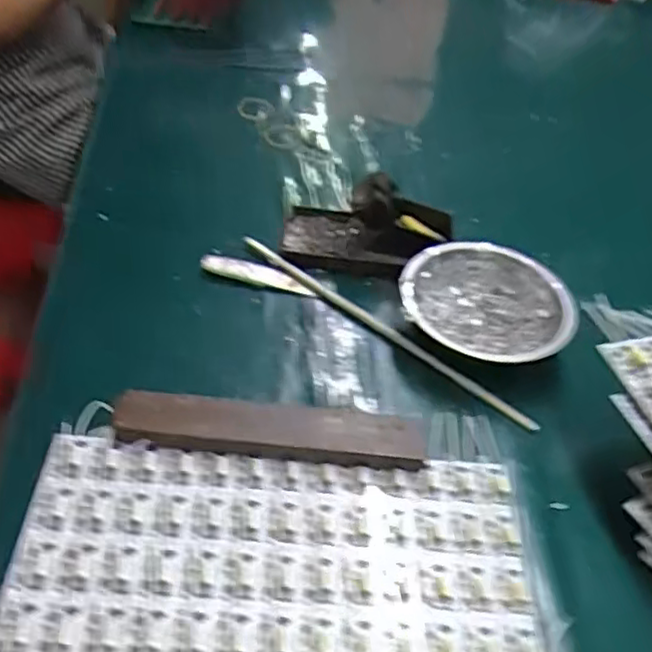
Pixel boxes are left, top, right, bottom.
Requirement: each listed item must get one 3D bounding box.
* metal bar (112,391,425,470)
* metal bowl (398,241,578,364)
[{"bbox_3d":[-0.037,0.068,0.452,0.199,0.016,0.038,6,45,-1],"label":"metal bar"},{"bbox_3d":[0.124,-0.014,0.530,0.126,0.037,0.115,27,49,19],"label":"metal bowl"}]

